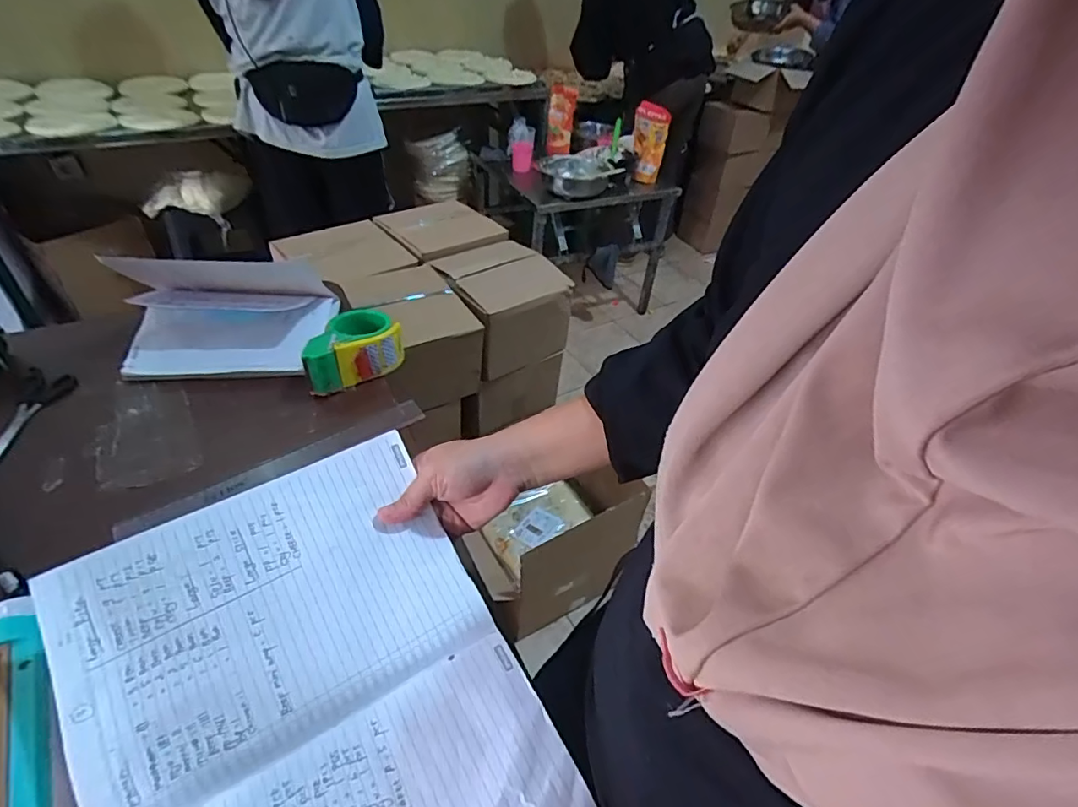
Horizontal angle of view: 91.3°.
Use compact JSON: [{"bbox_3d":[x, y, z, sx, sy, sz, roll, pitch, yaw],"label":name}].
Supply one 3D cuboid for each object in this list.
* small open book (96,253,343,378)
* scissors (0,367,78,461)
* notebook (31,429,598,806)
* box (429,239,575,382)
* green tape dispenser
[{"bbox_3d":[-0.423,-0.137,0.708,0.234,0.131,0.155,-2,42,-9],"label":"small open book"},{"bbox_3d":[-0.603,0.011,0.625,0.054,0.015,0.140,2,45,-15],"label":"scissors"},{"bbox_3d":[-0.130,0.190,0.315,0.240,0.084,0.328,-22,49,-28],"label":"notebook"},{"bbox_3d":[-0.091,-0.209,1.128,0.225,0.178,0.223,-29,52,-33],"label":"box"},{"bbox_3d":[-0.257,-0.076,0.710,0.132,0.057,0.087,-26,51,-31],"label":"green tape dispenser"}]

